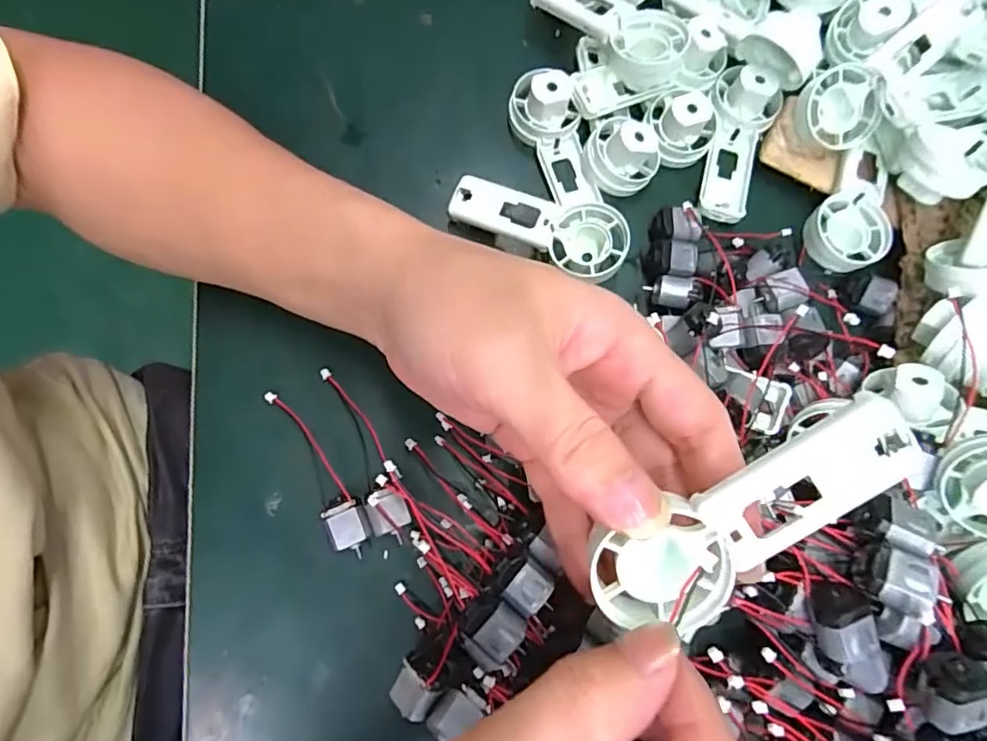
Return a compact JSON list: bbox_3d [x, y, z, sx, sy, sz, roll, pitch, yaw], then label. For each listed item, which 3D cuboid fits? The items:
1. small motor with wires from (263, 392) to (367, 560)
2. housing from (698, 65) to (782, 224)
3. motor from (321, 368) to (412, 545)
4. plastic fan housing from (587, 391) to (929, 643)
[{"bbox_3d":[-0.083,0.046,0.264,0.016,0.014,0.088,-29,82,-9],"label":"small motor with wires"},{"bbox_3d":[0.131,-0.124,0.305,0.037,0.022,0.086,22,78,1],"label":"housing"},{"bbox_3d":[-0.060,0.038,0.264,0.018,0.016,0.090,-21,80,-8],"label":"motor"},{"bbox_3d":[0.071,0.040,0.162,0.035,0.024,0.092,44,104,-9],"label":"plastic fan housing"}]

